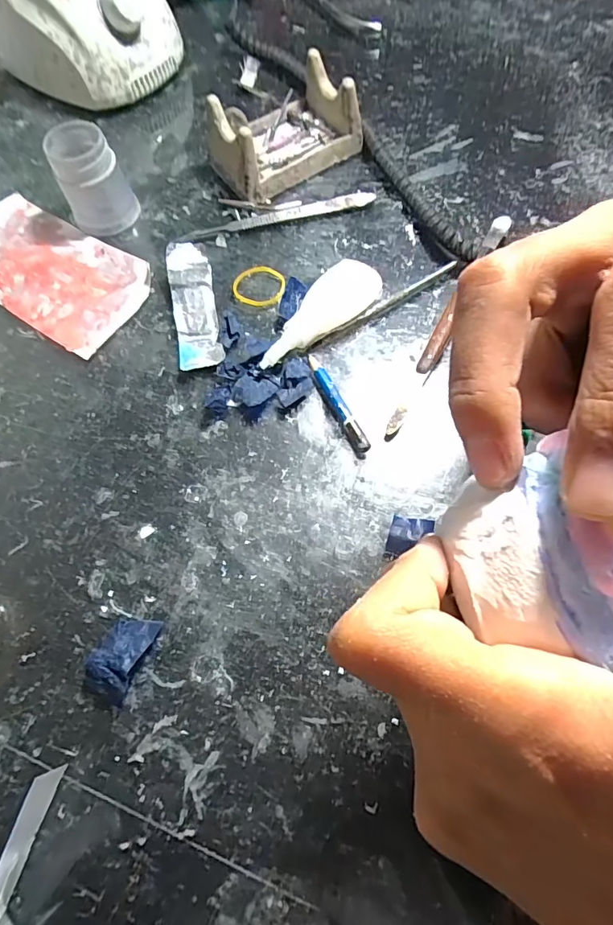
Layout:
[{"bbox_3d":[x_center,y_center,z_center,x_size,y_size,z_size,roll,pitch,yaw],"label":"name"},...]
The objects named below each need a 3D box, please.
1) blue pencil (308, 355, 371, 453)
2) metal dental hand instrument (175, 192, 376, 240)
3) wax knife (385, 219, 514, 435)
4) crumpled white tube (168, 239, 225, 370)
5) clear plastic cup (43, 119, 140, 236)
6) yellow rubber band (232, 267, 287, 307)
[{"bbox_3d":[0.017,-0.033,0.257,0.006,0.010,0.067,-24,69,-7],"label":"blue pencil"},{"bbox_3d":[-0.020,-0.168,0.317,0.133,0.005,0.011,-13,68,-3],"label":"metal dental hand instrument"},{"bbox_3d":[0.086,-0.088,0.273,0.010,0.015,0.175,26,71,13],"label":"wax knife"},{"bbox_3d":[-0.069,-0.095,0.283,0.026,0.016,0.085,-12,68,-2],"label":"crumpled white tube"},{"bbox_3d":[-0.140,-0.184,0.304,0.040,0.050,0.039,-1,68,2],"label":"clear plastic cup"},{"bbox_3d":[-0.030,-0.111,0.295,0.033,0.004,0.029,-19,68,-5],"label":"yellow rubber band"}]

